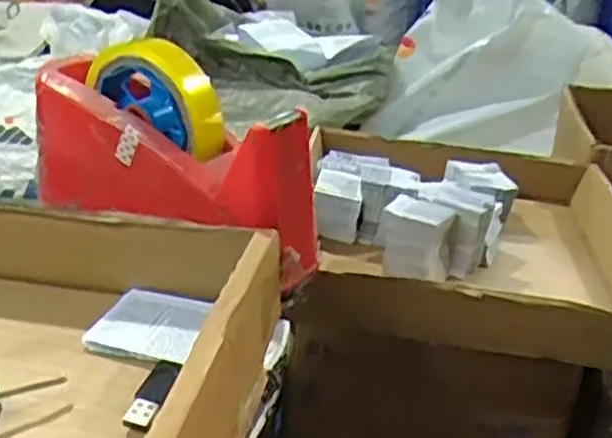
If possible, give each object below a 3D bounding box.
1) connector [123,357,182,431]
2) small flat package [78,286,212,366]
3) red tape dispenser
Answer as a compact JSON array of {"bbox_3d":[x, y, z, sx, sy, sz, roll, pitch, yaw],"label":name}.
[{"bbox_3d":[-0.072,0.081,0.358,0.017,0.009,0.049,6,28,6],"label":"connector"},{"bbox_3d":[-0.082,0.055,0.405,0.056,0.008,0.054,9,28,12],"label":"small flat package"},{"bbox_3d":[-0.083,-0.044,0.457,0.196,0.105,0.061,19,32,29],"label":"red tape dispenser"}]

